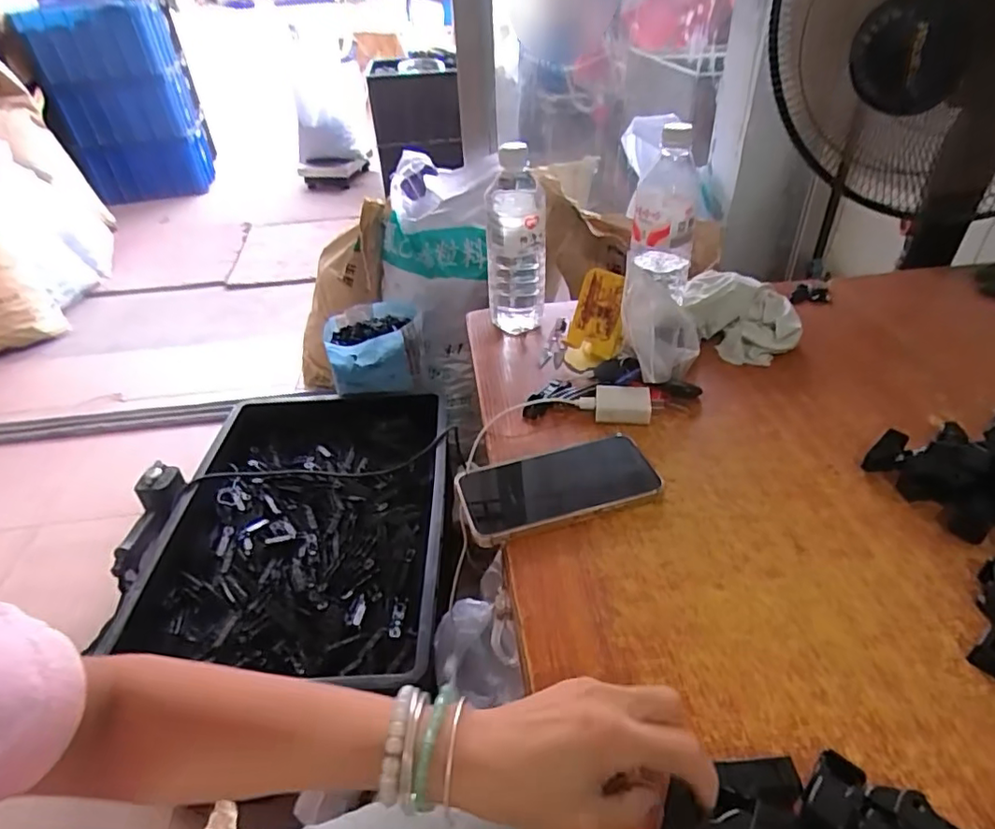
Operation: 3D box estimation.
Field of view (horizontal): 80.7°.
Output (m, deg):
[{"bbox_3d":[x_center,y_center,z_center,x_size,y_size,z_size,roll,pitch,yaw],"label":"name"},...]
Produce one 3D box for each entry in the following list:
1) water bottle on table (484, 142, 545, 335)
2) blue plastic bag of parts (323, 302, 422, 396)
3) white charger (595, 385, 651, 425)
[{"bbox_3d":[0.021,-0.188,0.691,0.071,0.206,0.066,-4,36,-1],"label":"water bottle on table"},{"bbox_3d":[-0.247,-0.138,1.200,0.187,0.111,0.178,-10,37,-9],"label":"blue plastic bag of parts"},{"bbox_3d":[0.126,-0.010,0.587,0.054,0.024,0.038,4,37,9],"label":"white charger"}]

